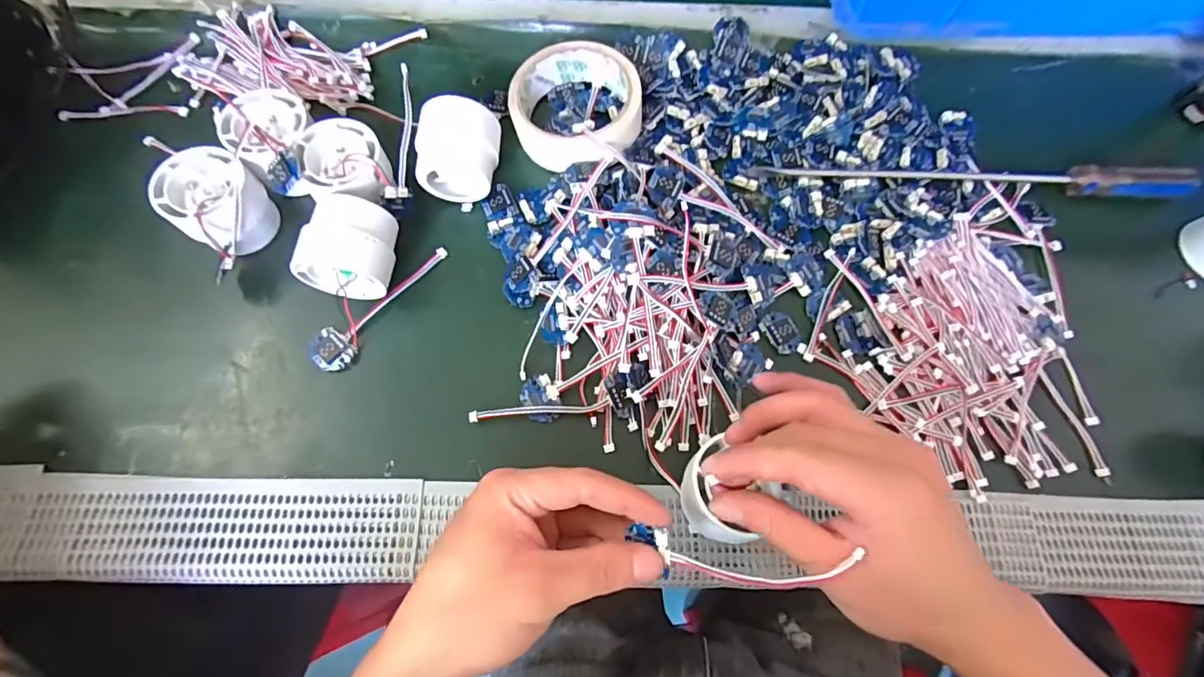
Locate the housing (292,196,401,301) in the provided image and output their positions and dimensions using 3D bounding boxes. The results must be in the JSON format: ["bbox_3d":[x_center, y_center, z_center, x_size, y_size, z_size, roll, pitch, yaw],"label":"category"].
[{"bbox_3d":[-0.161,-0.057,0.327,0.052,0.048,0.052,6,72,0],"label":"housing"}]

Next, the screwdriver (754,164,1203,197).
[{"bbox_3d":[0.286,-0.119,0.378,0.330,0.015,0.024,-1,72,-2],"label":"screwdriver"}]

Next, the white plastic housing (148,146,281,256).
[{"bbox_3d":[-0.246,-0.087,0.331,0.058,0.044,0.053,1,72,-2],"label":"white plastic housing"}]

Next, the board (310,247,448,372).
[{"bbox_3d":[-0.150,-0.026,0.339,0.030,0.011,0.108,33,74,8],"label":"board"}]

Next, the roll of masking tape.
[{"bbox_3d":[-0.019,-0.168,0.368,0.093,0.033,0.093,1,72,-2],"label":"roll of masking tape"}]

